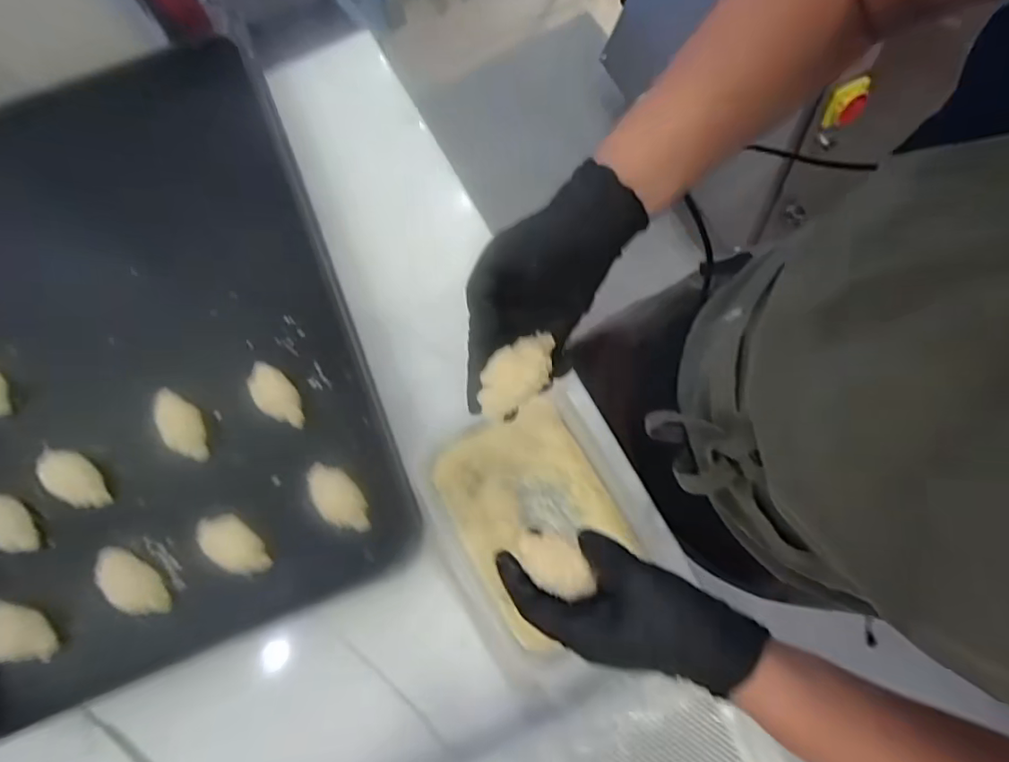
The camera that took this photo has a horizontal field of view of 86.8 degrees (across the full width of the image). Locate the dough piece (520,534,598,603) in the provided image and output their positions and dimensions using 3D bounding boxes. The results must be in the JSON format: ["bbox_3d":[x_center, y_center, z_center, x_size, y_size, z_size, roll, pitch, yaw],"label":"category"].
[{"bbox_3d":[0.035,0.130,0.375,0.052,0.022,0.032,20,52,19],"label":"dough piece"}]

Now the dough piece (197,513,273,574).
[{"bbox_3d":[-0.234,0.141,0.461,0.069,0.023,0.032,34,80,8],"label":"dough piece"}]

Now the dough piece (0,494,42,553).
[{"bbox_3d":[-0.444,0.126,0.476,0.071,0.025,0.032,35,80,8],"label":"dough piece"}]

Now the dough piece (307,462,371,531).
[{"bbox_3d":[-0.146,0.104,0.473,0.036,0.017,0.072,-40,79,-8],"label":"dough piece"}]

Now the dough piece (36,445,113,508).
[{"bbox_3d":[-0.386,0.089,0.482,0.069,0.033,0.031,34,80,8],"label":"dough piece"}]

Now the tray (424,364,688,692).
[{"bbox_3d":[0.038,0.126,0.486,0.186,0.025,0.222,-27,78,-5],"label":"tray"}]

